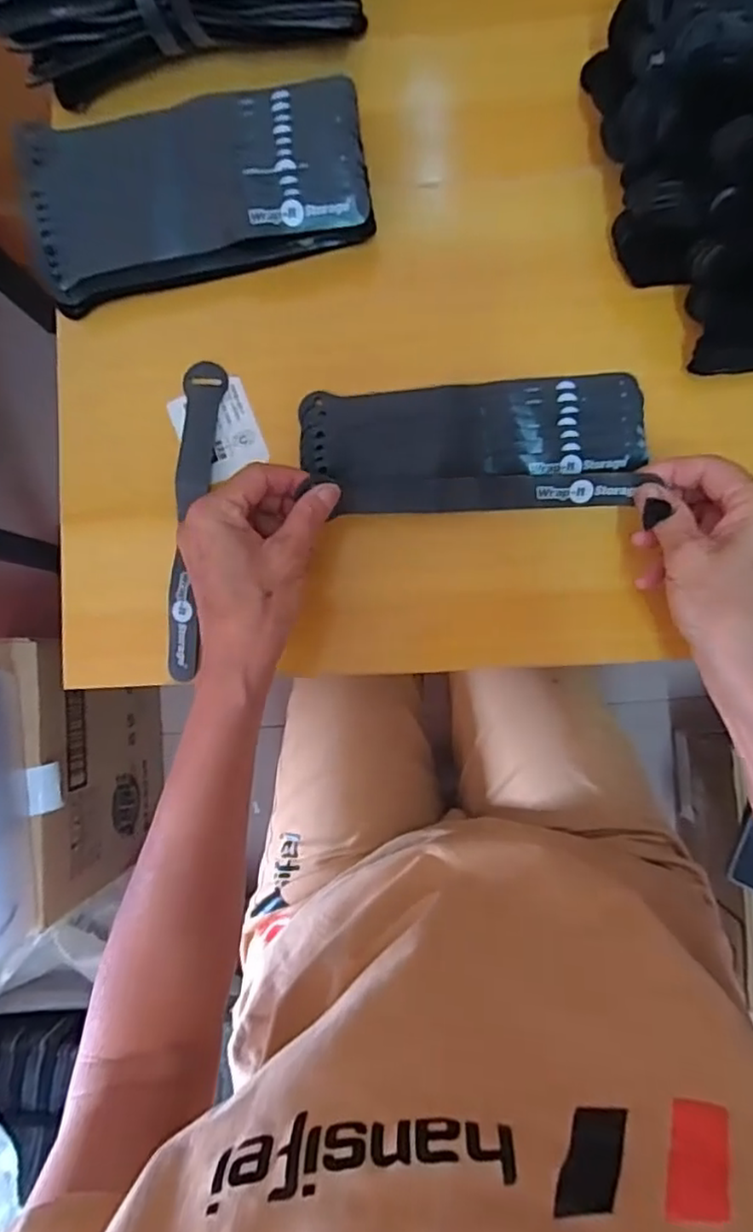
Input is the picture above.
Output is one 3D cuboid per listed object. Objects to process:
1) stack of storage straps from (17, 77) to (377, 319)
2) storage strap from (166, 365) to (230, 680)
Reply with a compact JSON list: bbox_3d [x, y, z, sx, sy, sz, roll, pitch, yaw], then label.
[{"bbox_3d":[-0.104,-0.252,0.392,0.194,0.042,0.093,-9,88,4],"label":"stack of storage straps"},{"bbox_3d":[-0.112,-0.059,0.392,0.022,0.019,0.193,4,87,4],"label":"storage strap"}]

